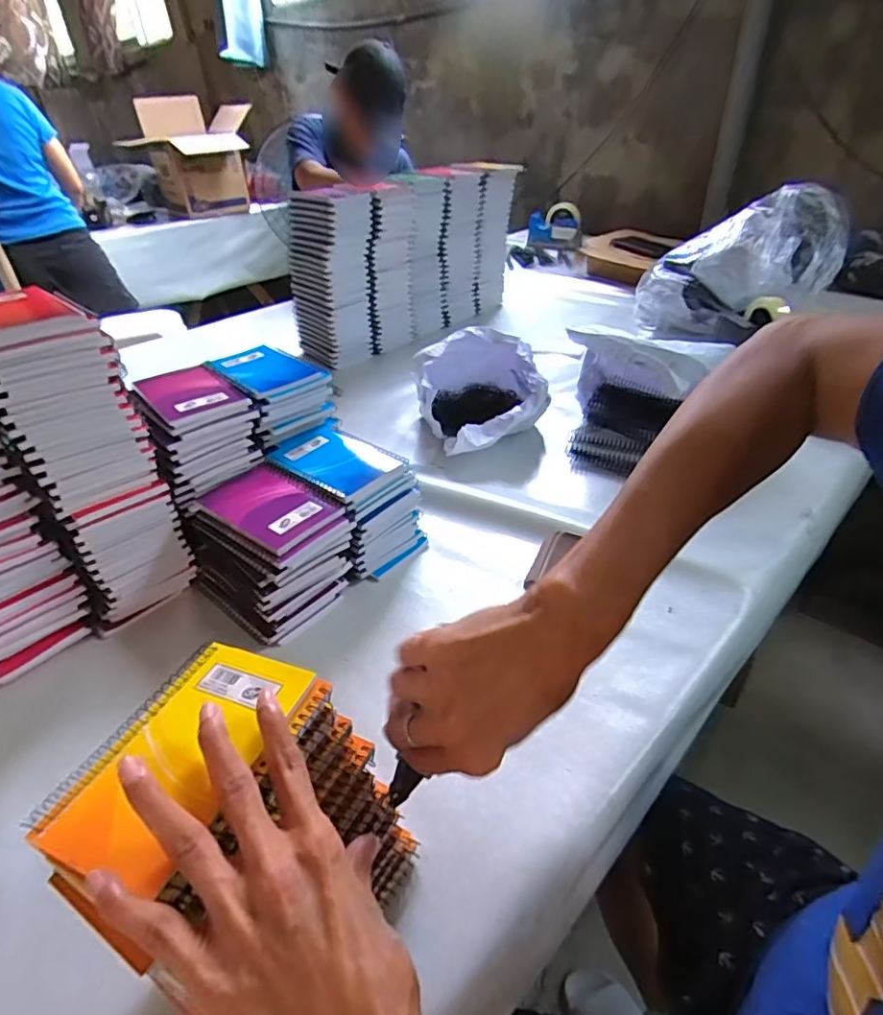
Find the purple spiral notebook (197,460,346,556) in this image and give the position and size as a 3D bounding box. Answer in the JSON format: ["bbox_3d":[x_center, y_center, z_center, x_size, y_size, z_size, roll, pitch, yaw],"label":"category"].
[{"bbox_3d":[-0.167,-0.006,0.547,0.140,0.012,0.083,25,44,33],"label":"purple spiral notebook"}]

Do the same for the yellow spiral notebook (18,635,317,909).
[{"bbox_3d":[-0.140,0.127,0.303,0.086,0.009,0.129,12,41,19],"label":"yellow spiral notebook"}]

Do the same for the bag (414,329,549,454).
[{"bbox_3d":[0.061,-0.156,0.822,0.183,0.139,0.174,-4,38,-1],"label":"bag"}]

